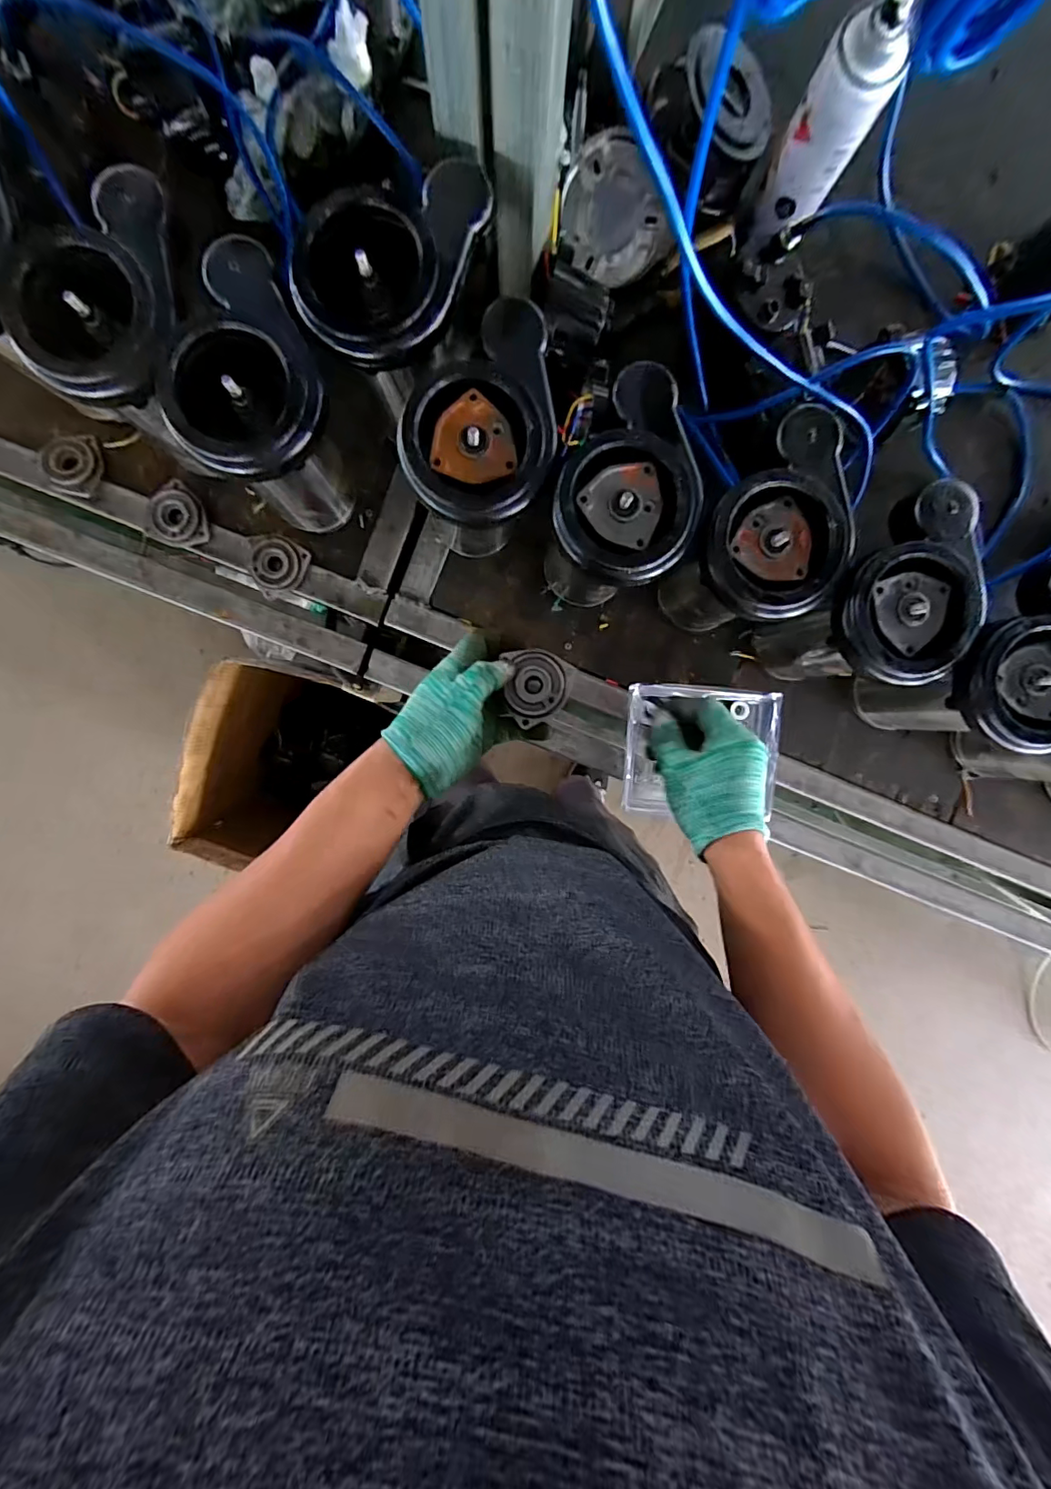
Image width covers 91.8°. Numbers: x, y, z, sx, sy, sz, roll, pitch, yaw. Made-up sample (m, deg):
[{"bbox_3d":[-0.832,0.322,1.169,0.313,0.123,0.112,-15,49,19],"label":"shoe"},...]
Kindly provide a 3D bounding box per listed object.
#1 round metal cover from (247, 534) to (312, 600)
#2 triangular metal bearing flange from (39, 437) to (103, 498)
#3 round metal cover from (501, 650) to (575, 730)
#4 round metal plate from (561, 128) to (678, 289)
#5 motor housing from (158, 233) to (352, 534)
[{"bbox_3d":[-0.273,-0.203,0.570,0.061,0.018,0.066,0,95,-2],"label":"round metal cover"},{"bbox_3d":[-0.495,-0.305,0.553,0.066,0.009,0.066,12,95,-3],"label":"triangular metal bearing flange"},{"bbox_3d":[0.011,-0.050,0.444,0.057,0.017,0.064,0,95,-2],"label":"round metal cover"},{"bbox_3d":[0.085,-0.522,0.506,0.091,0.013,0.108,-32,126,23],"label":"round metal plate"},{"bbox_3d":[-0.233,-0.304,0.480,0.122,0.180,0.160,-27,95,1],"label":"motor housing"}]

